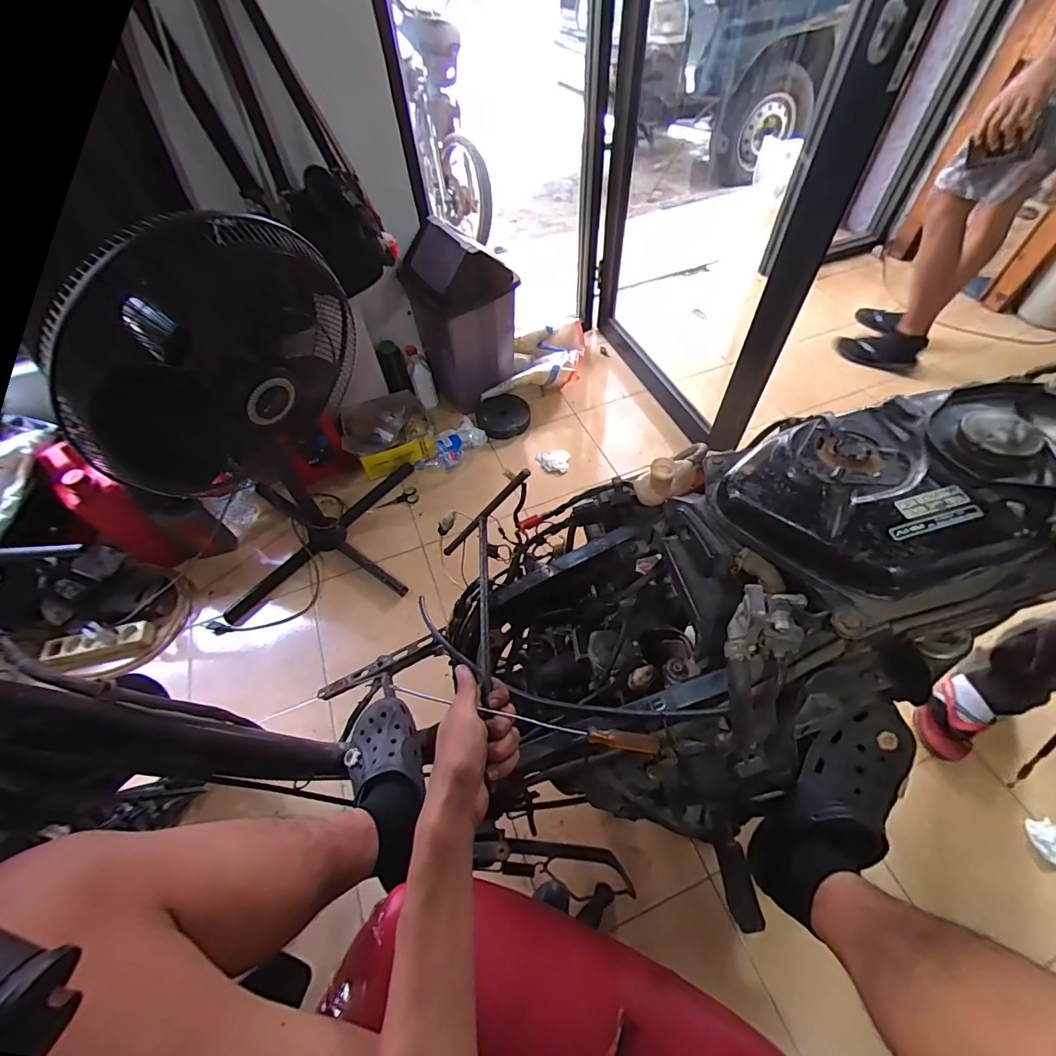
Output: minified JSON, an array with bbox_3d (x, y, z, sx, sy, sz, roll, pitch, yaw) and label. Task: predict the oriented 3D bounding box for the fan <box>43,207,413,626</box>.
[{"bbox_3d":[-0.536,-0.206,1.017,0.520,0.882,0.503,1,56,4],"label":"fan"}]

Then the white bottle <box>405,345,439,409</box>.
[{"bbox_3d":[-0.349,-0.493,1.538,0.073,0.203,0.050,-25,31,-14],"label":"white bottle"}]

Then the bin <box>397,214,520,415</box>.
[{"bbox_3d":[-0.189,-0.626,1.416,0.248,0.485,0.234,-31,60,-17],"label":"bin"}]

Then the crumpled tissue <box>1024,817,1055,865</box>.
[{"bbox_3d":[0.956,0.567,0.861,0.060,0.041,0.069,-24,58,-13],"label":"crumpled tissue"}]

